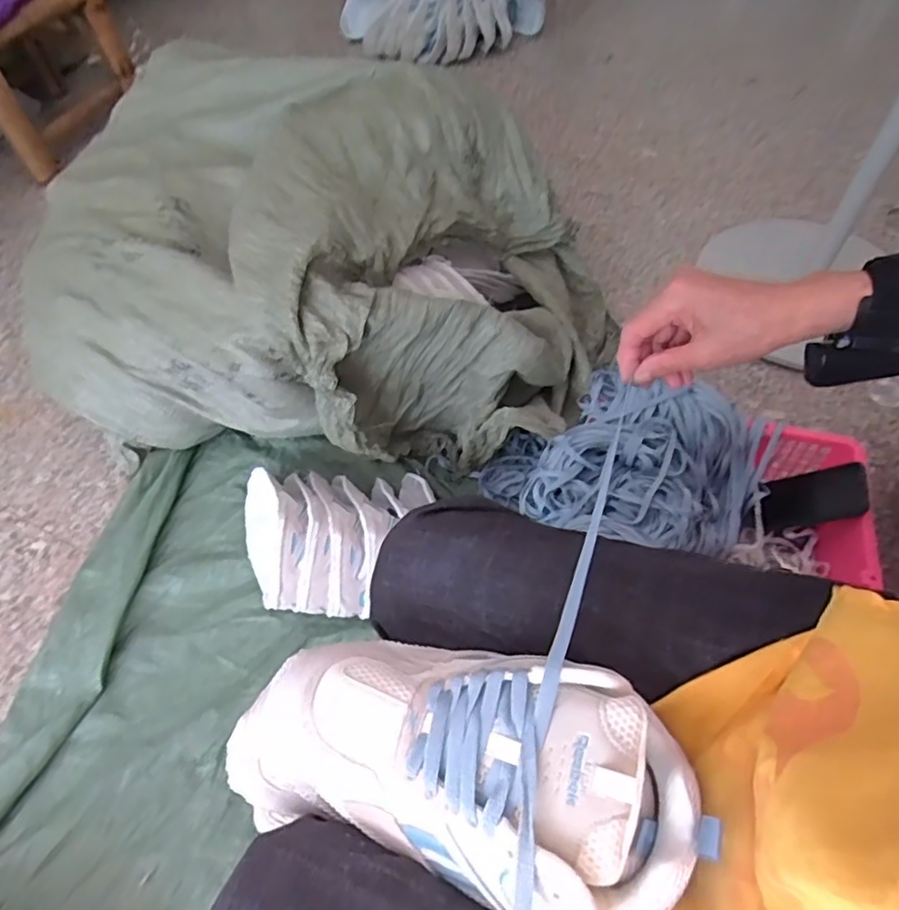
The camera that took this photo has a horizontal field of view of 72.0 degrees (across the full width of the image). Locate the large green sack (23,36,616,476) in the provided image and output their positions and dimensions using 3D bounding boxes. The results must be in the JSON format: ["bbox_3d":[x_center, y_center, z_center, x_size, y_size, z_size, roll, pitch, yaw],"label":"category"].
[{"bbox_3d":[-0.176,-0.283,0.937,0.836,0.335,0.582,6,57,5],"label":"large green sack"}]

